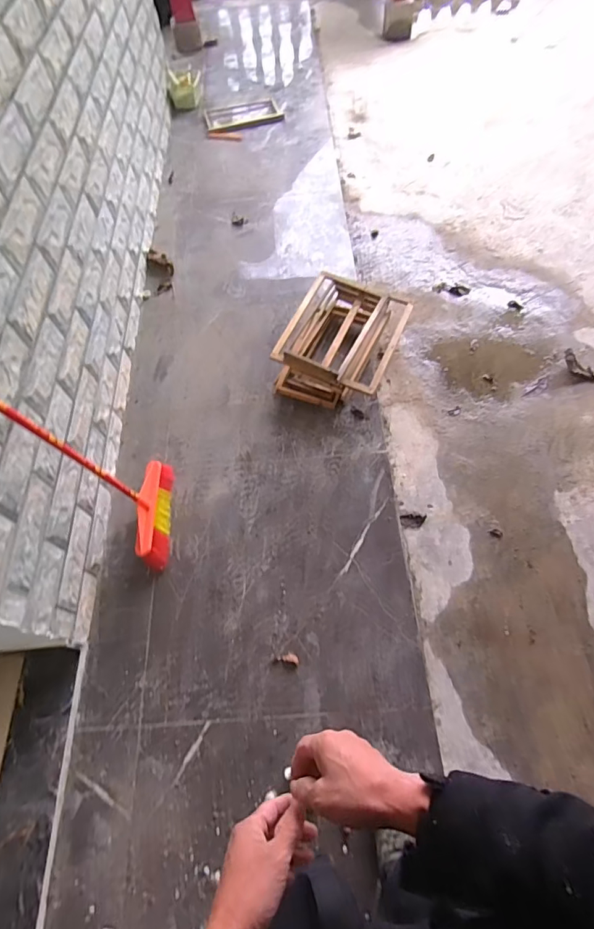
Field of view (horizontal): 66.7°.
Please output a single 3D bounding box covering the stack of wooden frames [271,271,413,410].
[{"bbox_3d":[0.166,-0.468,1.745,0.418,0.152,0.555,21,65,13],"label":"stack of wooden frames"}]

